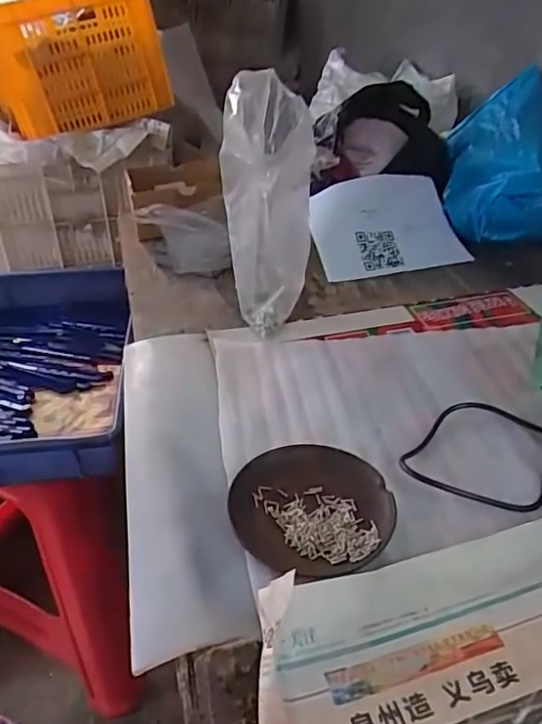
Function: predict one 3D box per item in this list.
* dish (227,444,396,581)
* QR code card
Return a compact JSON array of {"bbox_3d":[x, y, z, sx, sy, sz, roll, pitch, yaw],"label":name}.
[{"bbox_3d":[0.030,0.104,0.412,0.113,0.010,0.112,0,36,0],"label":"dish"},{"bbox_3d":[0.155,-0.187,0.780,0.200,0.029,0.140,-12,80,-8],"label":"QR code card"}]

